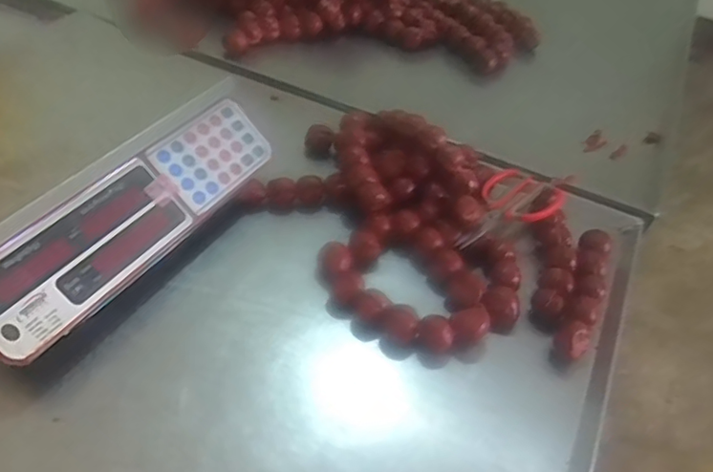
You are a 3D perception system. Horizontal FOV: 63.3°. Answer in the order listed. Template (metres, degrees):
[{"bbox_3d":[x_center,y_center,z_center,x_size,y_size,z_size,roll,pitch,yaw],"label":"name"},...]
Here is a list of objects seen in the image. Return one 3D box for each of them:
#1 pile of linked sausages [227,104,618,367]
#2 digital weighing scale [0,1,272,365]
[{"bbox_3d":[0.072,-0.015,0.604,0.371,0.070,0.253,28,51,21],"label":"pile of linked sausages"},{"bbox_3d":[-0.317,-0.097,0.602,0.325,0.101,0.361,28,51,18],"label":"digital weighing scale"}]

